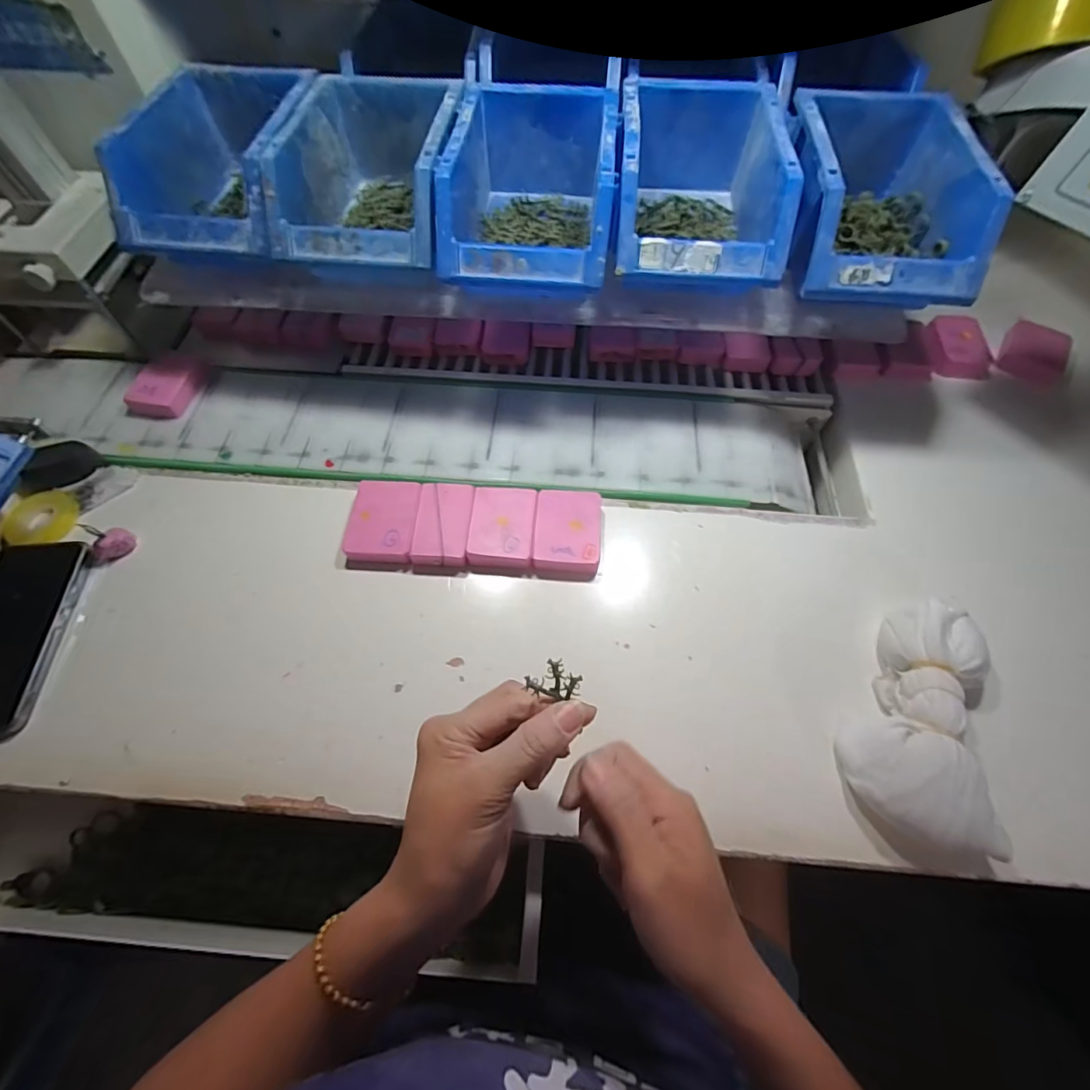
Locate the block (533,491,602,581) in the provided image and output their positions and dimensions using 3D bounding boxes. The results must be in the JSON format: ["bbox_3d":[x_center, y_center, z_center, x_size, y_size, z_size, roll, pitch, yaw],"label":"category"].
[{"bbox_3d":[0.019,-0.010,0.409,0.053,0.019,0.074,4,63,2],"label":"block"}]

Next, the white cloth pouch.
[{"bbox_3d":[0.254,0.111,0.334,0.082,0.042,0.159,16,64,8],"label":"white cloth pouch"}]

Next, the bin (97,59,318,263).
[{"bbox_3d":[-0.256,-0.311,0.405,0.123,0.072,0.185,5,62,2],"label":"bin"}]

